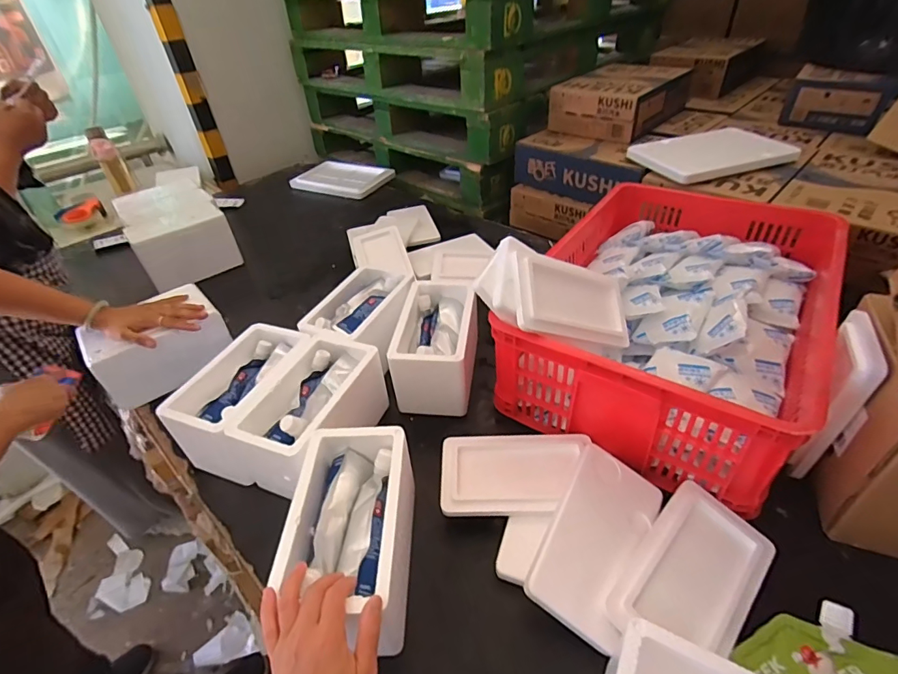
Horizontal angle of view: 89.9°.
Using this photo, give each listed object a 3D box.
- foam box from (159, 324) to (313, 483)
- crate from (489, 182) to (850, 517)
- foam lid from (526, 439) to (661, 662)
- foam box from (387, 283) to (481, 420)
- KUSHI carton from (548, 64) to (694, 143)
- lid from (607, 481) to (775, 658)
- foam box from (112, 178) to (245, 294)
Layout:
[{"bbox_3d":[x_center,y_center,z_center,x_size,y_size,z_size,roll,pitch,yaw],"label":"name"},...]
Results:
[{"bbox_3d":[-0.330,0.098,0.749,0.126,0.134,0.226,9,41,17],"label":"foam box"},{"bbox_3d":[0.392,-0.050,0.794,0.418,0.200,0.595,20,46,28],"label":"crate"},{"bbox_3d":[0.189,0.248,0.562,0.116,0.019,0.224,34,53,9],"label":"foam lid"},{"bbox_3d":[-0.020,0.018,0.823,0.127,0.134,0.236,2,40,9],"label":"foam box"},{"bbox_3d":[0.520,-0.719,1.369,0.277,0.135,0.377,26,49,33],"label":"KUSHI carton"},{"bbox_3d":[0.291,0.280,0.535,0.122,0.026,0.217,29,50,35],"label":"lid"},{"bbox_3d":[-0.732,-0.288,1.219,0.218,0.149,0.354,-27,44,-24],"label":"foam box"}]

